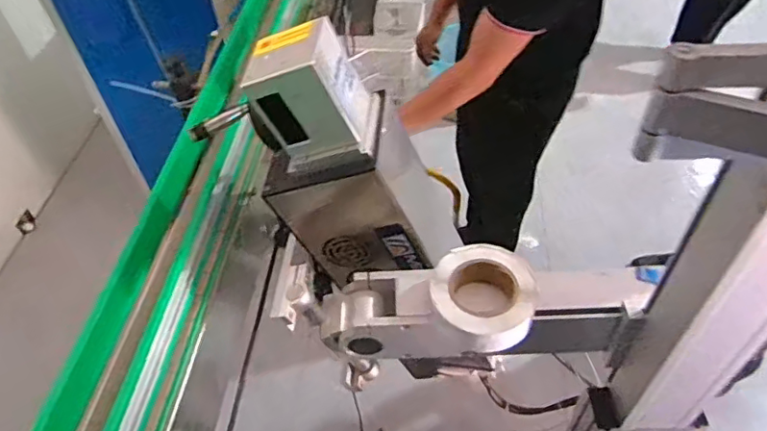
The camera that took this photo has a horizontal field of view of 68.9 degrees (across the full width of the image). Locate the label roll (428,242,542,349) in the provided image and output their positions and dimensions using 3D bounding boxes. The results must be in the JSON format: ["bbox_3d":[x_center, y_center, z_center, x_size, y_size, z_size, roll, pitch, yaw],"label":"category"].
[{"bbox_3d":[0.123,0.098,0.690,0.123,0.058,0.122,-2,49,2],"label":"label roll"}]

